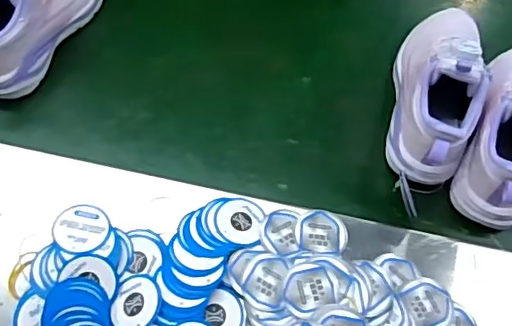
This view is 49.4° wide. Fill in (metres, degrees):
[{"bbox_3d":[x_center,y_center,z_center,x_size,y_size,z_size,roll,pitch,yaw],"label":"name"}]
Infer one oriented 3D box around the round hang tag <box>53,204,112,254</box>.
[{"bbox_3d":[-0.150,0.057,0.481,0.047,0.004,0.047,8,51,-10],"label":"round hang tag"}]

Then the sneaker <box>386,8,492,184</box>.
[{"bbox_3d":[0.187,-0.085,0.552,0.082,0.101,0.208,12,68,6],"label":"sneaker"}]

